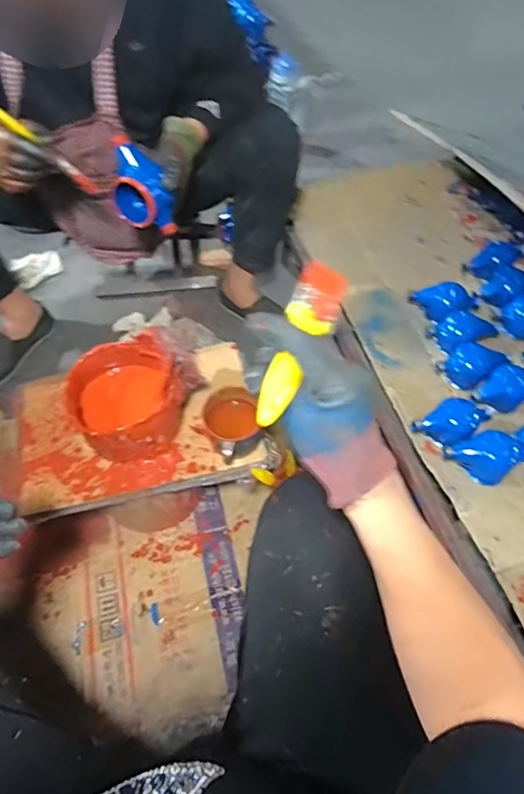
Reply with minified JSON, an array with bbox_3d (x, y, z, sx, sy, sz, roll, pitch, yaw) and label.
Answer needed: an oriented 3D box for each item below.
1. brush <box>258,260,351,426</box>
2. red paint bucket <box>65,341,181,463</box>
[{"bbox_3d":[0.029,-0.049,0.362,0.039,0.016,0.177,17,50,11],"label":"brush"},{"bbox_3d":[-0.217,0.009,0.758,0.152,0.112,0.169,-31,61,-19],"label":"red paint bucket"}]

